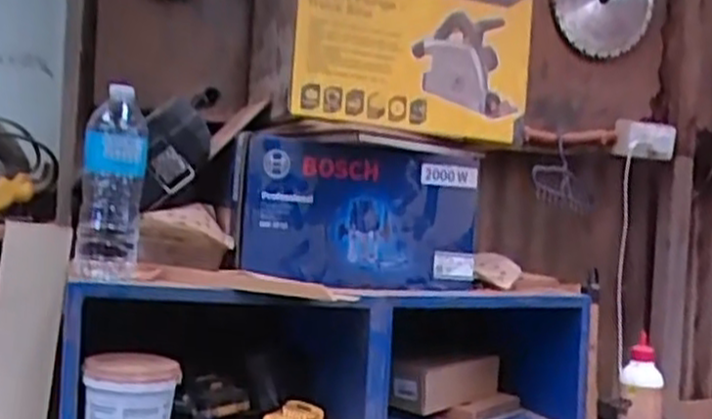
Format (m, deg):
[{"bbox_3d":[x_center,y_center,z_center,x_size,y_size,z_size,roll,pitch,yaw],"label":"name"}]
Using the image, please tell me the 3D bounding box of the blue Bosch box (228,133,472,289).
[{"bbox_3d":[0.005,0.007,1.252,0.389,0.218,0.129,3,0,-26],"label":"blue Bosch box"}]

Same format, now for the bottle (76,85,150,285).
[{"bbox_3d":[-0.332,-0.035,1.067,0.080,0.250,0.066,3,0,-13],"label":"bottle"}]

